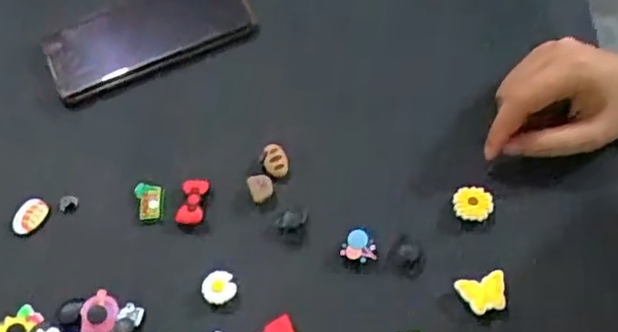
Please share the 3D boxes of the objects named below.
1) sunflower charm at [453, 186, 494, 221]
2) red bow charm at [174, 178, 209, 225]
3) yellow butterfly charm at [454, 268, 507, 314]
[{"bbox_3d":[0.108,0.024,0.430,0.025,0.004,0.025,-4,61,0],"label":"sunflower charm"},{"bbox_3d":[-0.080,0.023,0.446,0.019,0.008,0.030,8,62,7],"label":"red bow charm"},{"bbox_3d":[0.107,0.077,0.401,0.029,0.004,0.023,-12,61,-4],"label":"yellow butterfly charm"}]

